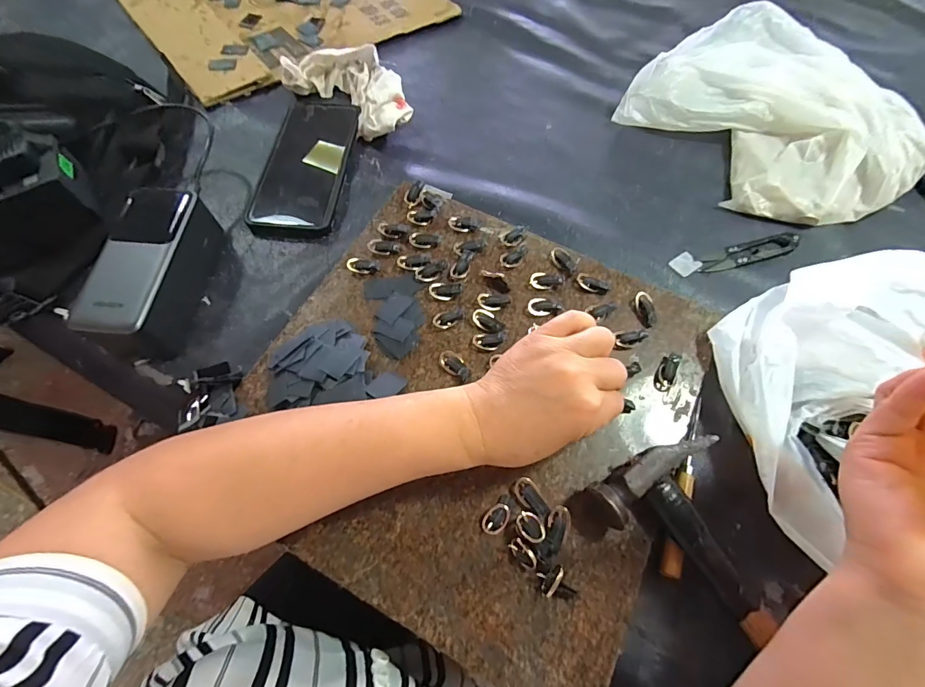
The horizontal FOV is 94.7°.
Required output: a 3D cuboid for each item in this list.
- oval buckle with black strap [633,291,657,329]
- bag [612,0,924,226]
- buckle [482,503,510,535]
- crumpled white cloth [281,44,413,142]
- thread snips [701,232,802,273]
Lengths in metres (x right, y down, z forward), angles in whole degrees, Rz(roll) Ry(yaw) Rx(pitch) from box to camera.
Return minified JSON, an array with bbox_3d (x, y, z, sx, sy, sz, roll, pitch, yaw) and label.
[{"bbox_3d":[0.143,-0.027,0.331,0.016,0.009,0.027,5,64,0],"label":"oval buckle with black strap"},{"bbox_3d":[0.329,-0.242,0.442,0.247,0.058,0.266,-33,70,-17],"label":"bag"},{"bbox_3d":[0.021,0.110,0.267,0.013,0.009,0.019,37,68,14],"label":"buckle"},{"bbox_3d":[-0.108,-0.263,0.439,0.140,0.046,0.075,33,67,13],"label":"crumpled white cloth"},{"bbox_3d":[0.259,-0.082,0.382,0.098,0.008,0.024,-15,66,-10],"label":"thread snips"}]

